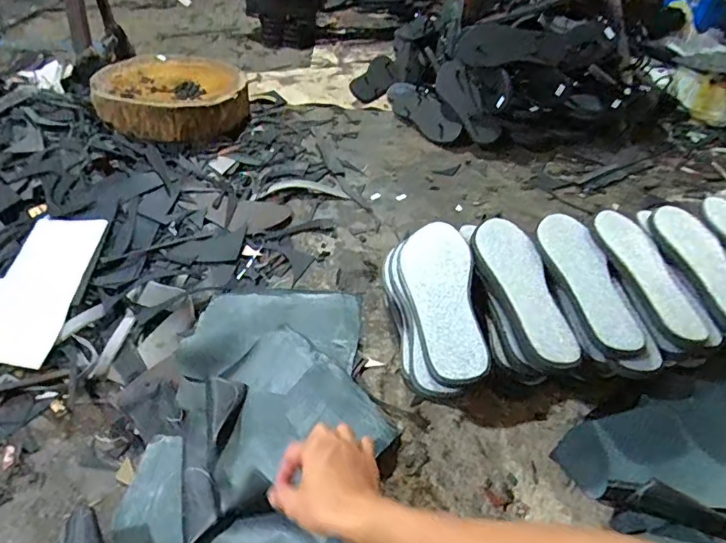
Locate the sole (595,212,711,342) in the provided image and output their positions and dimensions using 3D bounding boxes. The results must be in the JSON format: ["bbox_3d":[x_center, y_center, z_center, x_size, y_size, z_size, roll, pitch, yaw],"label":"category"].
[{"bbox_3d":[0.399,-0.007,0.693,0.082,0.028,0.239,1,41,-5],"label":"sole"}]

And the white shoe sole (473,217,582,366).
[{"bbox_3d":[0.209,0.013,0.650,0.089,0.030,0.246,0,41,-6],"label":"white shoe sole"}]

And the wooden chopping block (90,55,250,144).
[{"bbox_3d":[-0.456,-0.427,1.193,0.344,0.097,0.370,-9,43,-16],"label":"wooden chopping block"}]

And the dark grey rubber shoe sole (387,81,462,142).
[{"bbox_3d":[0.142,-0.413,1.249,0.087,0.032,0.298,-40,49,8],"label":"dark grey rubber shoe sole"}]

